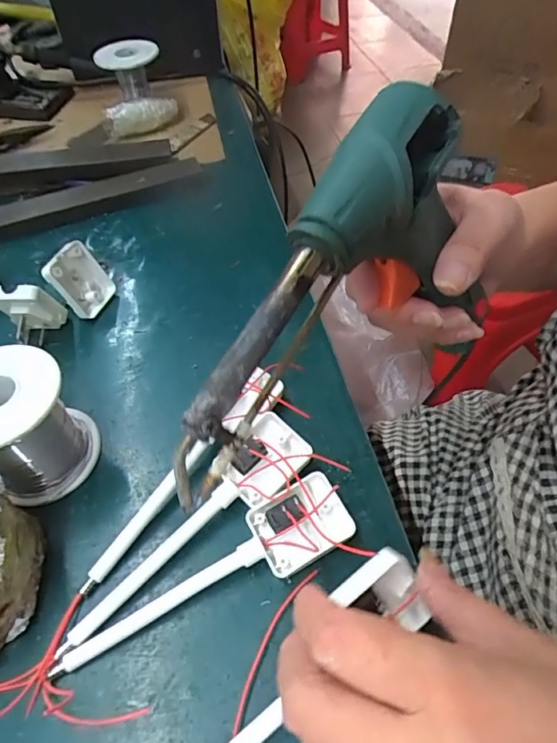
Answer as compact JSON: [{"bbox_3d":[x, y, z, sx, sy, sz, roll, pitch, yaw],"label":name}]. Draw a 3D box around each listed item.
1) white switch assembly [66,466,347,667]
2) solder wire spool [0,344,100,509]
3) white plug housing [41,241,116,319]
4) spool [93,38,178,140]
[{"bbox_3d":[-0.034,0.098,0.248,0.148,0.020,0.037,-23,53,-12],"label":"white switch assembly"},{"bbox_3d":[-0.141,0.031,0.276,0.060,0.075,0.063,-3,52,4],"label":"solder wire spool"},{"bbox_3d":[-0.150,-0.069,0.371,0.017,0.051,0.040,7,55,33],"label":"white plug housing"},{"bbox_3d":[-0.160,-0.304,0.537,0.077,0.068,0.080,-3,52,4],"label":"spool"}]

